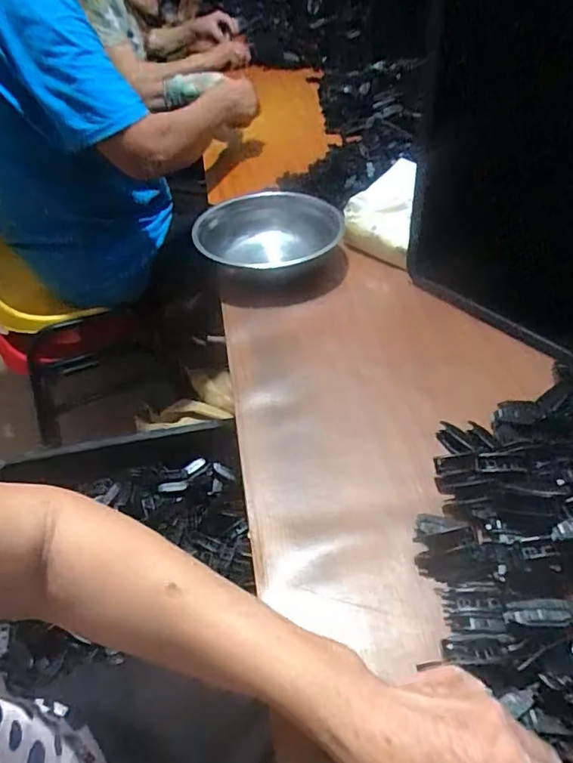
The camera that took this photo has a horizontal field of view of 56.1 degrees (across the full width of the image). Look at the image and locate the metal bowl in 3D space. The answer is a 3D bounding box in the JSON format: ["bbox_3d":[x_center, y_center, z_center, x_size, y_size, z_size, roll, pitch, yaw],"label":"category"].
[{"bbox_3d":[-0.028,-0.196,0.752,0.200,0.060,0.189,-1,42,1],"label":"metal bowl"}]

